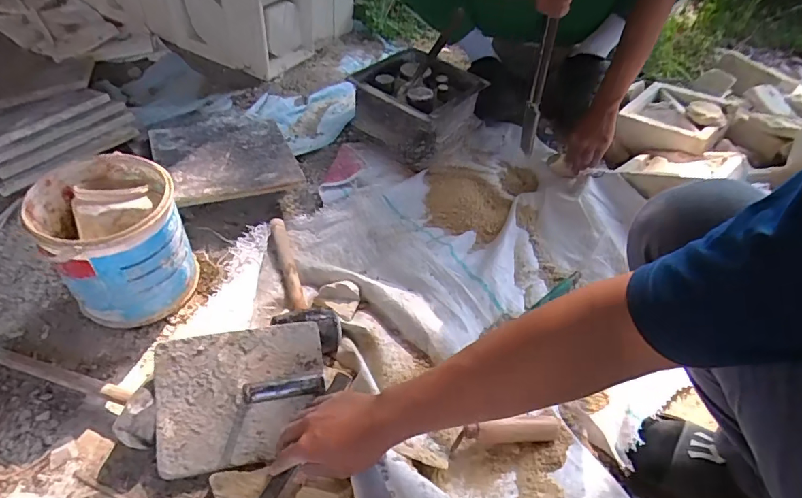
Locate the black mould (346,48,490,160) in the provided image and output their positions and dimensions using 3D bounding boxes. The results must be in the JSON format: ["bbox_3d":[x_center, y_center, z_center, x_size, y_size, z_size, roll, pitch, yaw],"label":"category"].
[{"bbox_3d":[0.029,-0.347,1.111,0.242,0.122,0.258,34,54,24],"label":"black mould"}]

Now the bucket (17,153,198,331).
[{"bbox_3d":[-0.413,-0.009,0.697,0.170,0.186,0.174,2,48,-2],"label":"bucket"}]

